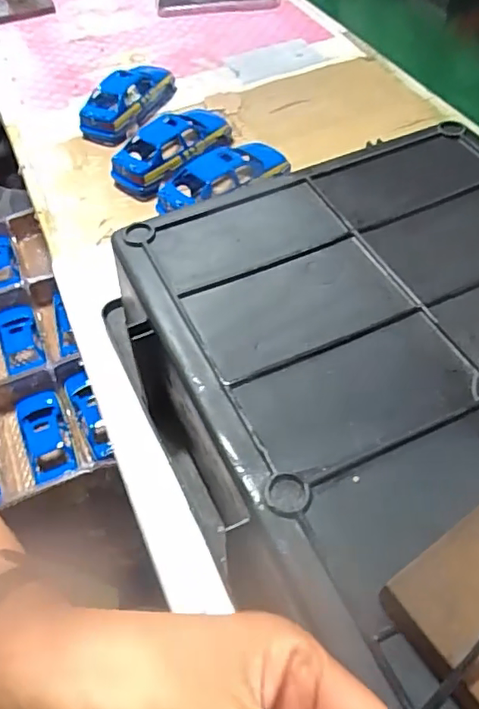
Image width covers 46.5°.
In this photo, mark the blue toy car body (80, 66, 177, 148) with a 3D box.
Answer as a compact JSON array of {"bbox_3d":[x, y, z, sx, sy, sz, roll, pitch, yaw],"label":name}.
[{"bbox_3d":[-0.122,-0.279,0.605,0.056,0.039,0.120,15,55,14],"label":"blue toy car body"}]

